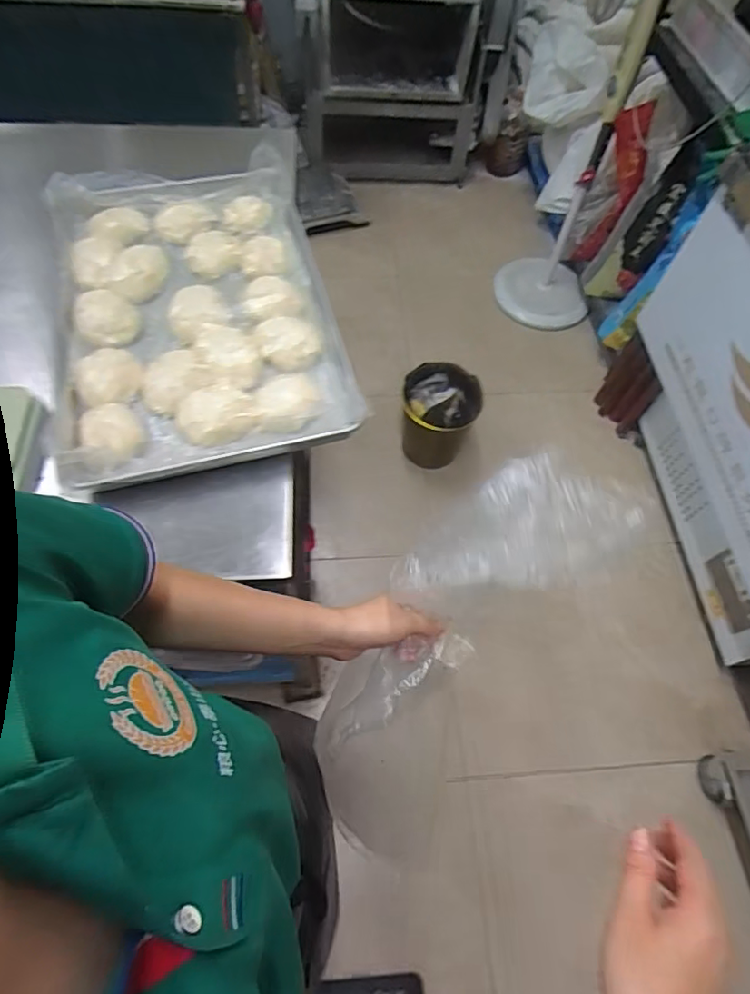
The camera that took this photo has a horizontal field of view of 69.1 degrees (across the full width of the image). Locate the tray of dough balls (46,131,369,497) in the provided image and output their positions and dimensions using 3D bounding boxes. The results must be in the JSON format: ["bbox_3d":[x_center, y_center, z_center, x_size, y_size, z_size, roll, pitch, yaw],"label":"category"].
[{"bbox_3d":[-0.276,-0.320,0.857,0.424,0.067,0.648,-14,63,-11],"label":"tray of dough balls"}]

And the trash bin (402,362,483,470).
[{"bbox_3d":[0.193,-0.257,1.697,0.207,0.294,0.245,7,61,0],"label":"trash bin"}]

